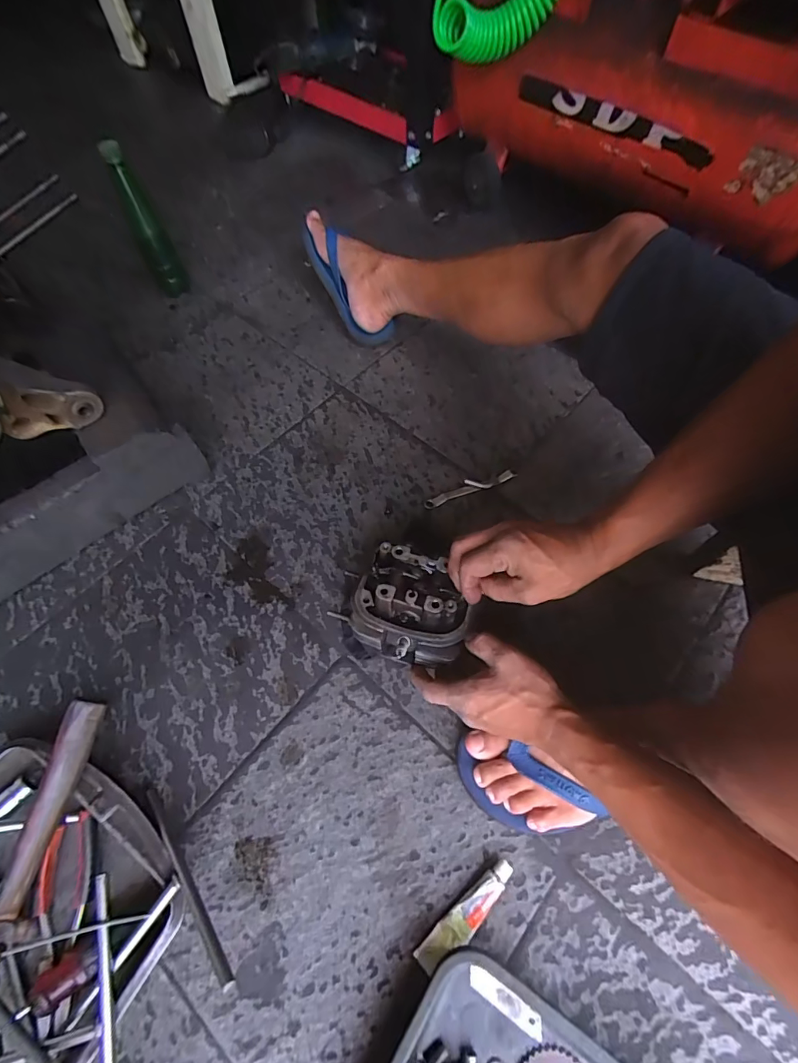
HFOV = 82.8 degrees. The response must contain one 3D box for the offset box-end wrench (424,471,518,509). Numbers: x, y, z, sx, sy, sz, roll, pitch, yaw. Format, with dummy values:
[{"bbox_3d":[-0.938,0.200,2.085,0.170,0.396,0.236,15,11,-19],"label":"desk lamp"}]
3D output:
[{"bbox_3d":[0.098,-0.061,0.622,0.135,0.008,0.018,-20,64,-10],"label":"offset box-end wrench"}]

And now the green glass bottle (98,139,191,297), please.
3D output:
[{"bbox_3d":[-0.416,-0.505,0.750,0.057,0.218,0.066,-28,66,-14],"label":"green glass bottle"}]

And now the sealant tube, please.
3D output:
[{"bbox_3d":[0.063,0.349,0.411,0.108,0.017,0.026,-38,69,-18],"label":"sealant tube"}]

